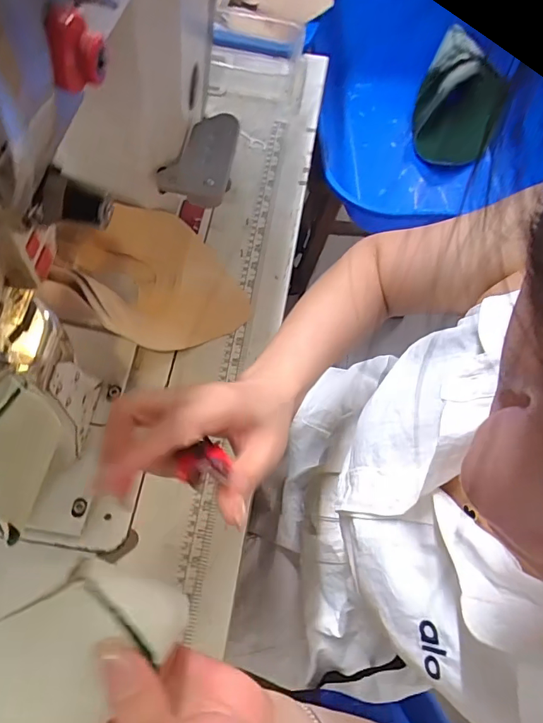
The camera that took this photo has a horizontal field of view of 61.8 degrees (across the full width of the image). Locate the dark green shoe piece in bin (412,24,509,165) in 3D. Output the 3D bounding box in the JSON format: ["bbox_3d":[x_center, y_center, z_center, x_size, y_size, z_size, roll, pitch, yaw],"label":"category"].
[{"bbox_3d":[0.412,-0.574,0.995,0.169,0.119,0.246,18,69,4],"label":"dark green shoe piece in bin"}]

